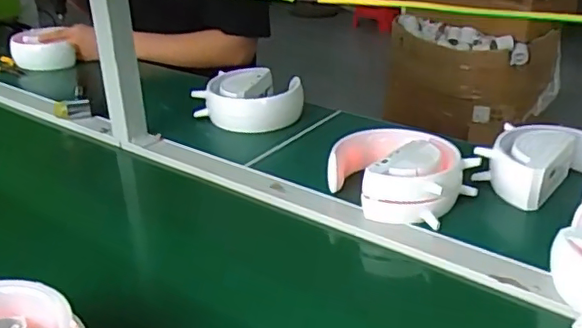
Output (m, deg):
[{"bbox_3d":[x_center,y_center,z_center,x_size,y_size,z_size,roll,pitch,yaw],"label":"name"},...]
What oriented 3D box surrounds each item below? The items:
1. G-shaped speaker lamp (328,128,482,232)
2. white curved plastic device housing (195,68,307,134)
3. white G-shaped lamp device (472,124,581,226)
[{"bbox_3d":[0.129,0.015,0.700,0.151,0.067,0.137,22,36,38],"label":"G-shaped speaker lamp"},{"bbox_3d":[-0.064,-0.108,0.982,0.152,0.072,0.131,12,31,25],"label":"white curved plastic device housing"},{"bbox_3d":[0.326,0.004,0.711,0.151,0.055,0.154,-2,28,1],"label":"white G-shaped lamp device"}]

